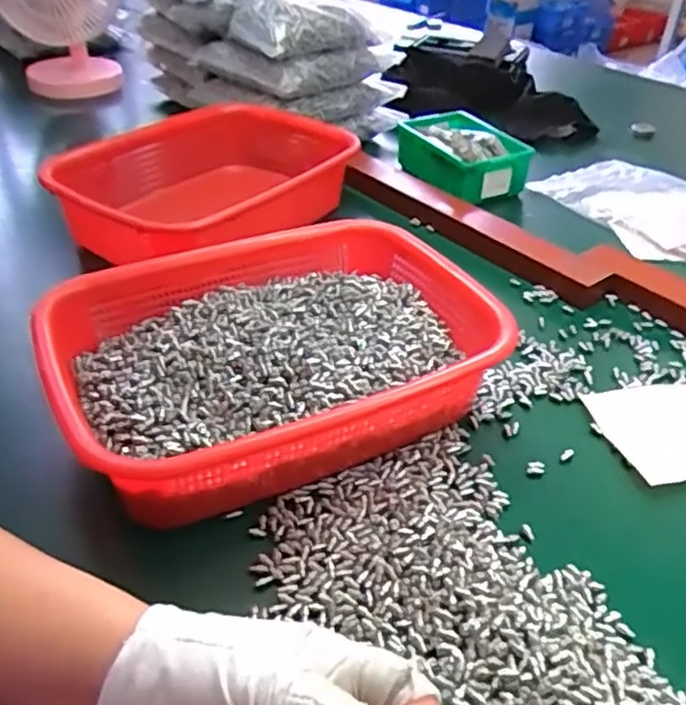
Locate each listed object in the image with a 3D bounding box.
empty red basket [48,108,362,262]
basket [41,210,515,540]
[{"bbox_3d":[-0.136,-0.159,0.675,0.217,0.090,0.277,28,44,30],"label":"empty red basket"},{"bbox_3d":[-0.044,0.002,0.461,0.281,0.069,0.211,-18,41,-24],"label":"basket"}]

